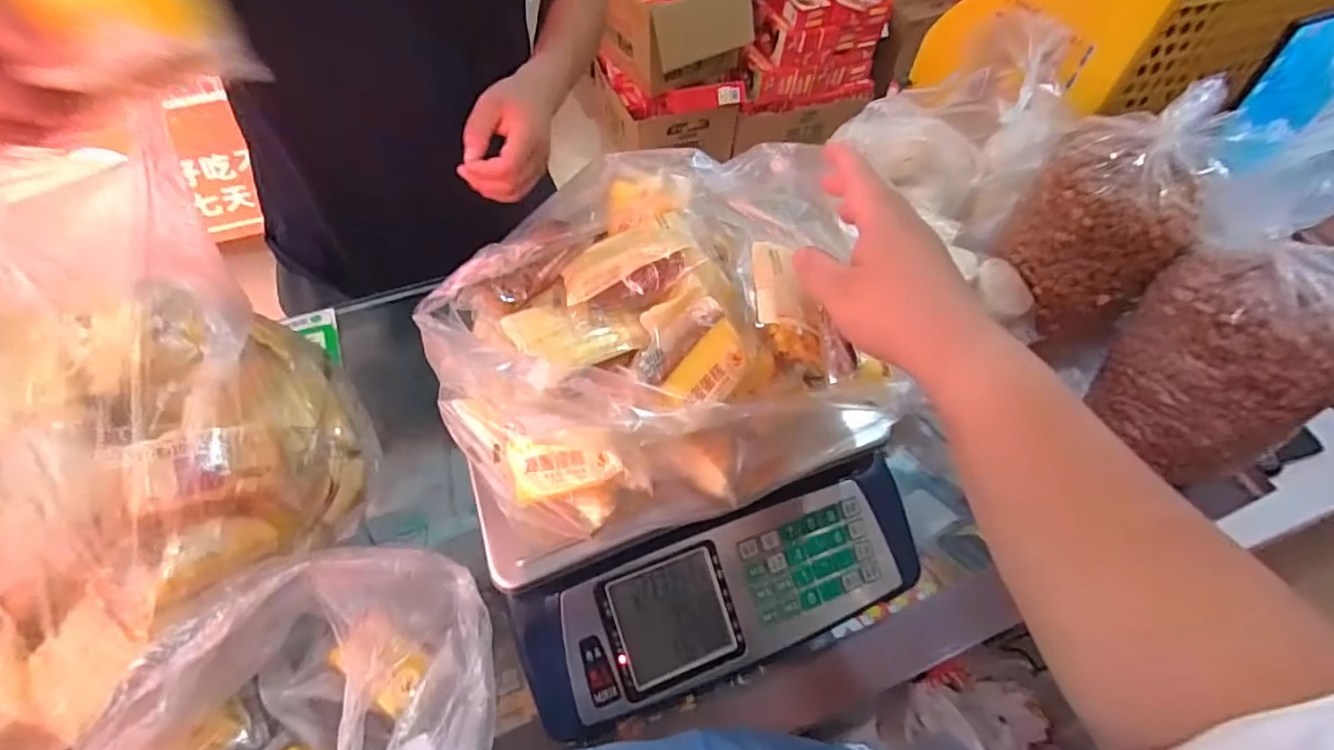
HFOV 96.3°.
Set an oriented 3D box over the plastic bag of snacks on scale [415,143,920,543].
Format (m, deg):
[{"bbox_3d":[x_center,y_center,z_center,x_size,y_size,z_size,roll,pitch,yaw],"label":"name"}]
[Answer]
[{"bbox_3d":[-0.026,-0.038,0.440,0.279,0.156,0.249,-15,59,-12],"label":"plastic bag of snacks on scale"}]

